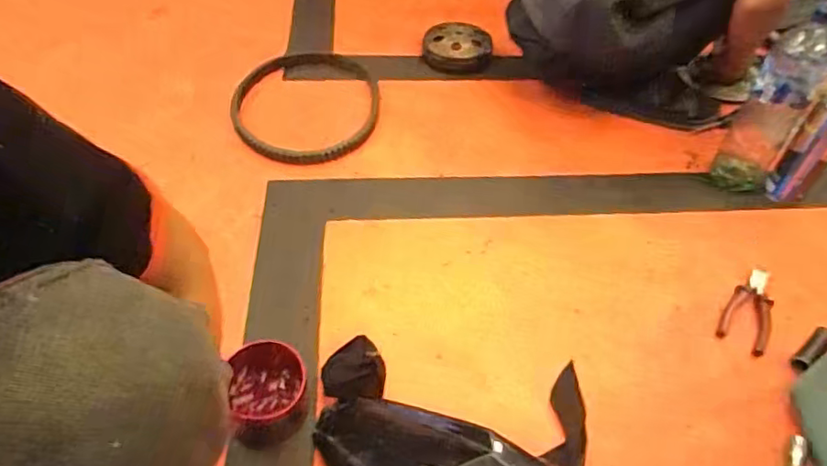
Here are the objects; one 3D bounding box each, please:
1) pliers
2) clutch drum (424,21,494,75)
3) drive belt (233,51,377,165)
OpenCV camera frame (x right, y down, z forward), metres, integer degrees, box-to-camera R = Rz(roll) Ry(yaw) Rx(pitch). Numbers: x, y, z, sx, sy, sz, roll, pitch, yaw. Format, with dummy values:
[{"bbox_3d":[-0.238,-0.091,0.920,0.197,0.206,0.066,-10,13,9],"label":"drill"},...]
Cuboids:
[{"bbox_3d":[0.485,0.107,0.809,0.063,0.019,0.139,29,53,23],"label":"pliers"},{"bbox_3d":[0.096,-0.411,1.246,0.149,0.039,0.131,3,47,1],"label":"clutch drum"},{"bbox_3d":[-0.212,-0.267,1.121,0.283,0.026,0.394,-2,47,-3],"label":"drive belt"}]

